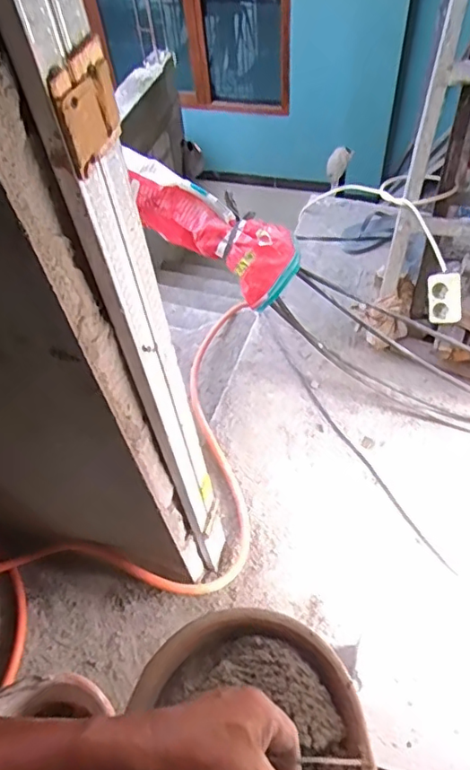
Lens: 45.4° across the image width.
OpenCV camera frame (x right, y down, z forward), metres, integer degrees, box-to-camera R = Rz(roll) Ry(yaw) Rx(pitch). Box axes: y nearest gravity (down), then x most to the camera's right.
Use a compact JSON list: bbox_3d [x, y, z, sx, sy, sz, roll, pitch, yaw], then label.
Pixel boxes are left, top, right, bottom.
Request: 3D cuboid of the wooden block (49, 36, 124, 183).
[{"bbox_3d":[-0.107,-0.201,0.410,0.008,0.074,0.074,12,57,13],"label":"wooden block"}]

